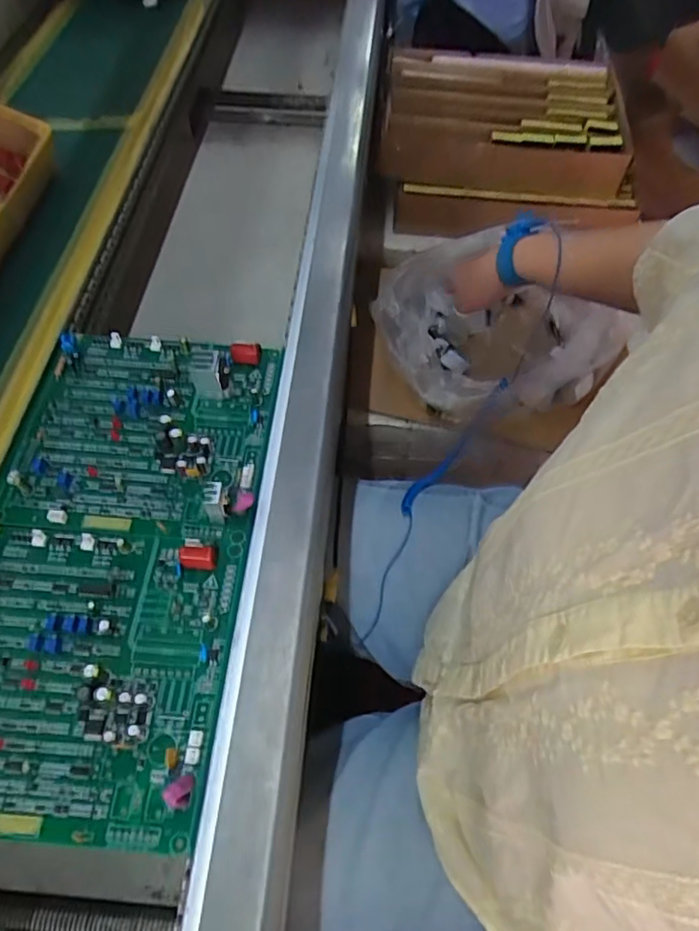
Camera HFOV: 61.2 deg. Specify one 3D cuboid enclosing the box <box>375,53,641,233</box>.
[{"bbox_3d":[0.237,-0.506,0.922,0.370,0.145,0.279,2,55,2],"label":"box"}]

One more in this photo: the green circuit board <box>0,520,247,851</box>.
[{"bbox_3d":[-0.168,0.117,0.363,0.179,0.024,0.186,3,55,3],"label":"green circuit board"}]

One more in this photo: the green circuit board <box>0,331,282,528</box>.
[{"bbox_3d":[-0.154,-0.036,0.447,0.179,0.031,0.173,3,55,3],"label":"green circuit board"}]

